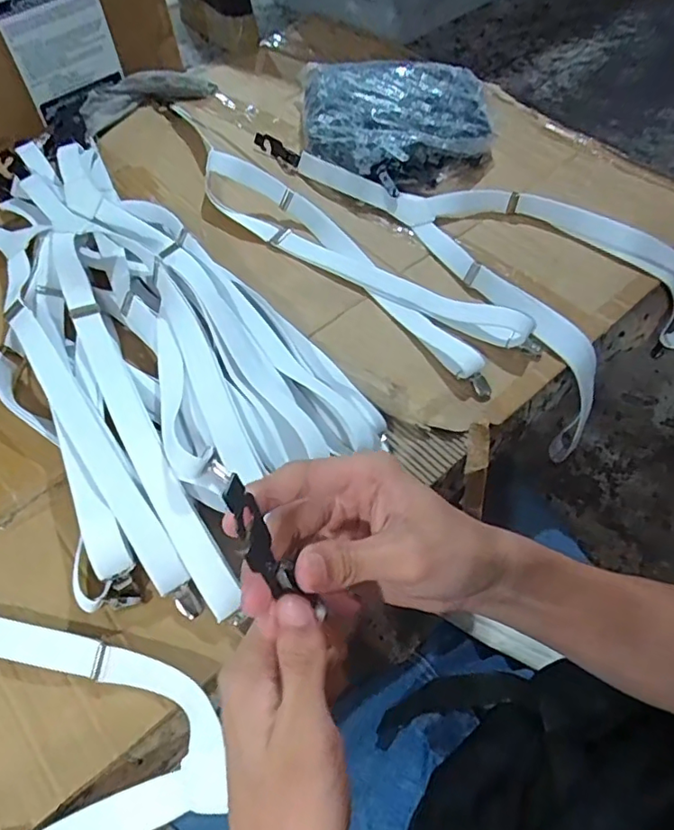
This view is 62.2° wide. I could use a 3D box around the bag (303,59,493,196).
[{"bbox_3d":[0.073,-0.363,0.701,0.245,0.077,0.197,4,57,4],"label":"bag"}]

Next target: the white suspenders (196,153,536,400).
[{"bbox_3d":[0.015,-0.181,0.606,0.423,0.064,0.093,38,66,23],"label":"white suspenders"}]

